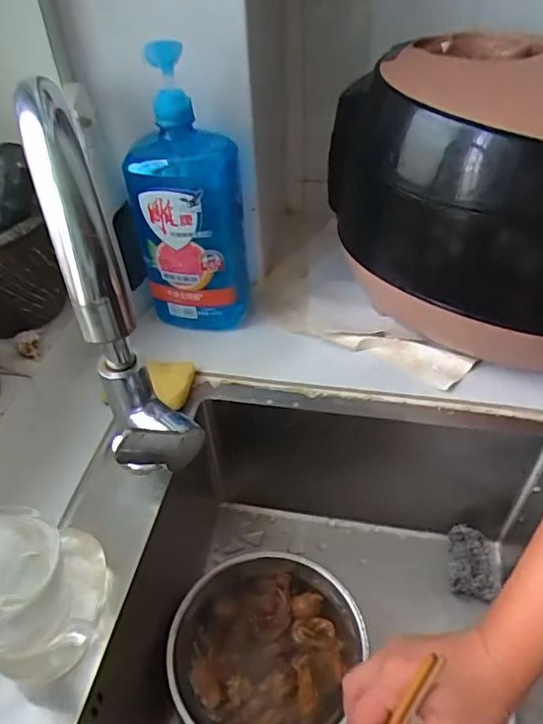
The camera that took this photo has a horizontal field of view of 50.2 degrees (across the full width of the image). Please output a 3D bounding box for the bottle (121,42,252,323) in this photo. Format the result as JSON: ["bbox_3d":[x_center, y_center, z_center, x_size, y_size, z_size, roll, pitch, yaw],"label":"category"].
[{"bbox_3d":[-0.085,-0.159,0.601,0.109,0.283,0.068,6,44,8],"label":"bottle"}]

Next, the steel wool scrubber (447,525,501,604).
[{"bbox_3d":[0.225,0.223,0.641,0.059,0.042,0.065,10,45,12],"label":"steel wool scrubber"}]

